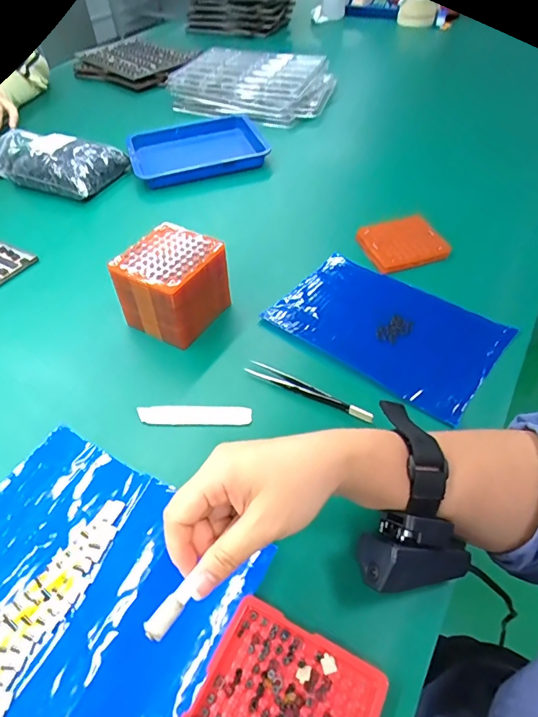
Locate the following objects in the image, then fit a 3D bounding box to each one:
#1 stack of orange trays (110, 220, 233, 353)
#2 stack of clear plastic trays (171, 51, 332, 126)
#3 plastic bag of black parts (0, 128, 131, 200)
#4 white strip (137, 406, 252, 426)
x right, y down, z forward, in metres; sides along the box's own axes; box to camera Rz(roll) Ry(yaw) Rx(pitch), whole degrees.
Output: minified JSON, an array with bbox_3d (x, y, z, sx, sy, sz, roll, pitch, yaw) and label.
[{"bbox_3d":[-0.100,-0.075,0.468,0.087,0.083,0.094,24,54,21],"label":"stack of orange trays"},{"bbox_3d":[-0.026,-0.550,0.880,0.305,0.060,0.221,13,51,12],"label":"stack of clear plastic trays"},{"bbox_3d":[-0.335,-0.308,0.689,0.195,0.061,0.112,15,52,14],"label":"plastic bag of black parts"},{"bbox_3d":[-0.068,0.054,0.406,0.102,0.008,0.020,0,50,2],"label":"white strip"}]

